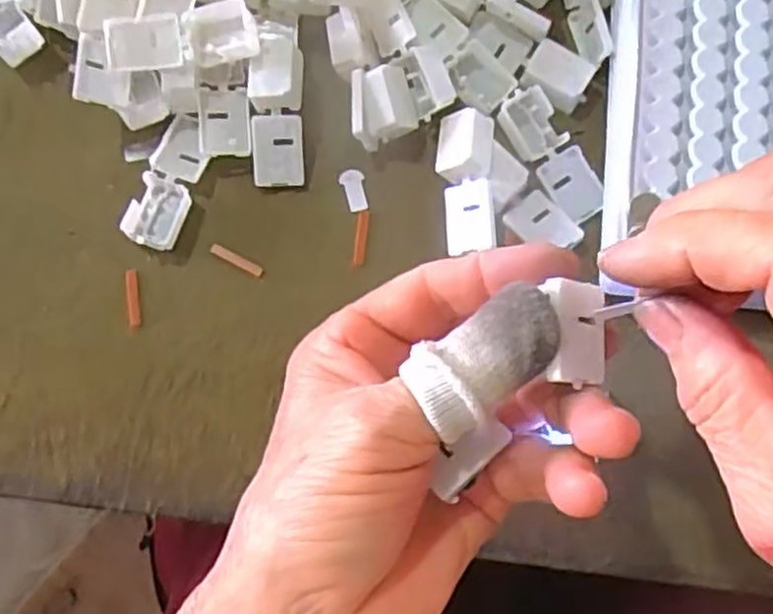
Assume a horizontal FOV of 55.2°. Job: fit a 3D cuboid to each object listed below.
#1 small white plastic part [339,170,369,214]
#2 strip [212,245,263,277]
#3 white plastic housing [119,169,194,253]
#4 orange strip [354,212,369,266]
[{"bbox_3d":[-0.012,-0.046,0.291,0.009,0.004,0.017,-13,80,-1],"label":"small white plastic part"},{"bbox_3d":[-0.058,-0.018,0.284,0.022,0.004,0.004,27,81,6],"label":"strip"},{"bbox_3d":[-0.087,-0.036,0.283,0.018,0.012,0.027,21,81,5],"label":"white plastic housing"},{"bbox_3d":[-0.010,-0.027,0.287,0.005,0.004,0.022,6,79,-2],"label":"orange strip"}]

